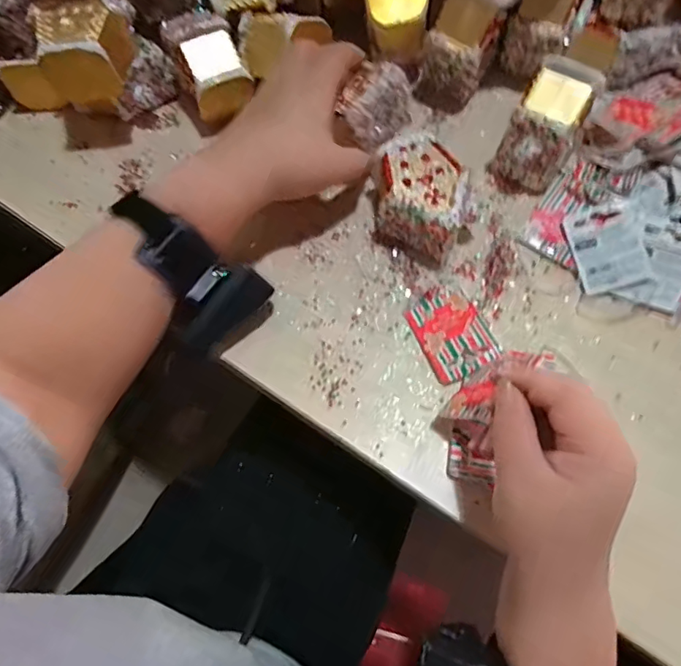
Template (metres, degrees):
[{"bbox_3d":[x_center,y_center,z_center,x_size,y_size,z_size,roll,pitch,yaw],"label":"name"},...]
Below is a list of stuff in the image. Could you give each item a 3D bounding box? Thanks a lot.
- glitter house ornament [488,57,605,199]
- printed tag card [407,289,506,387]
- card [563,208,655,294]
[{"bbox_3d":[0.150,-0.151,0.384,0.047,0.066,0.064,29,71,14],"label":"glitter house ornament"},{"bbox_3d":[0.075,-0.001,0.354,0.045,0.004,0.064,-26,63,1],"label":"printed tag card"},{"bbox_3d":[0.187,-0.059,0.364,0.046,0.004,0.056,-14,80,14],"label":"card"}]

